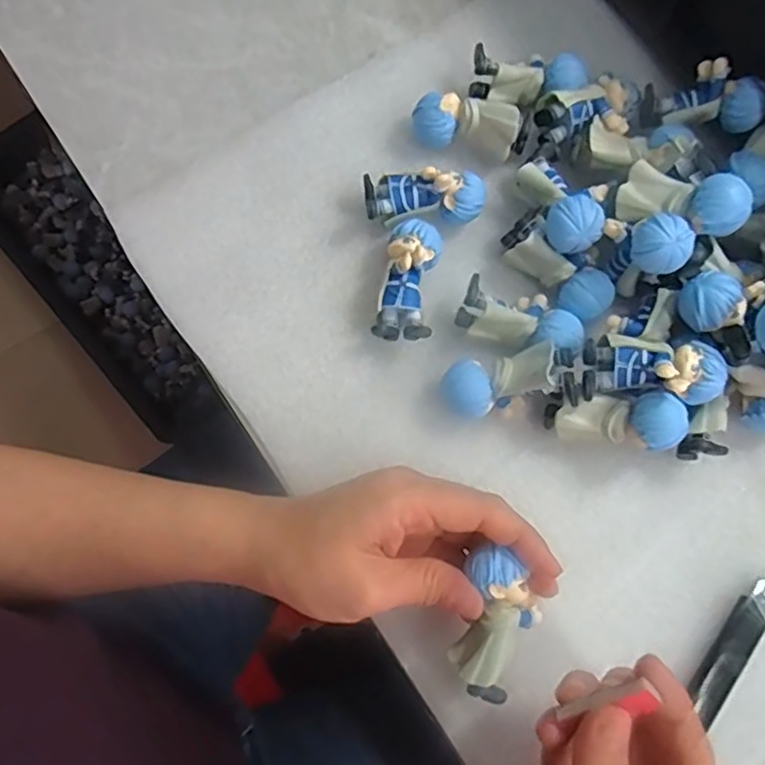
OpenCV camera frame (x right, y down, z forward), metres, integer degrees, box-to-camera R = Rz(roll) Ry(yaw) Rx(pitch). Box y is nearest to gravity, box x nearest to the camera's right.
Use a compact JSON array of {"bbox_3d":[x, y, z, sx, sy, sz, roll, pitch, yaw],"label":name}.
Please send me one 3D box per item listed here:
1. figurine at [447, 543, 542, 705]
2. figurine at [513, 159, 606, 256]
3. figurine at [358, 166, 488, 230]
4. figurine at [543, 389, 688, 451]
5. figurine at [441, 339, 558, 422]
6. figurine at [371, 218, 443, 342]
[{"bbox_3d":[0.049,0.102,0.277,0.034,0.025,0.058,9,76,1],"label":"figurine"},{"bbox_3d":[0.087,-0.090,0.332,0.022,0.025,0.056,-21,57,-7],"label":"figurine"},{"bbox_3d":[0.021,-0.095,0.344,0.061,0.037,0.023,2,76,-1],"label":"figurine"},{"bbox_3d":[0.109,0.019,0.315,0.063,0.023,0.025,-1,74,26],"label":"figurine"},{"bbox_3d":[0.059,0.002,0.322,0.053,0.033,0.024,-18,61,16],"label":"figurine"},{"bbox_3d":[0.014,-0.050,0.335,0.027,0.035,0.059,12,76,2],"label":"figurine"}]

